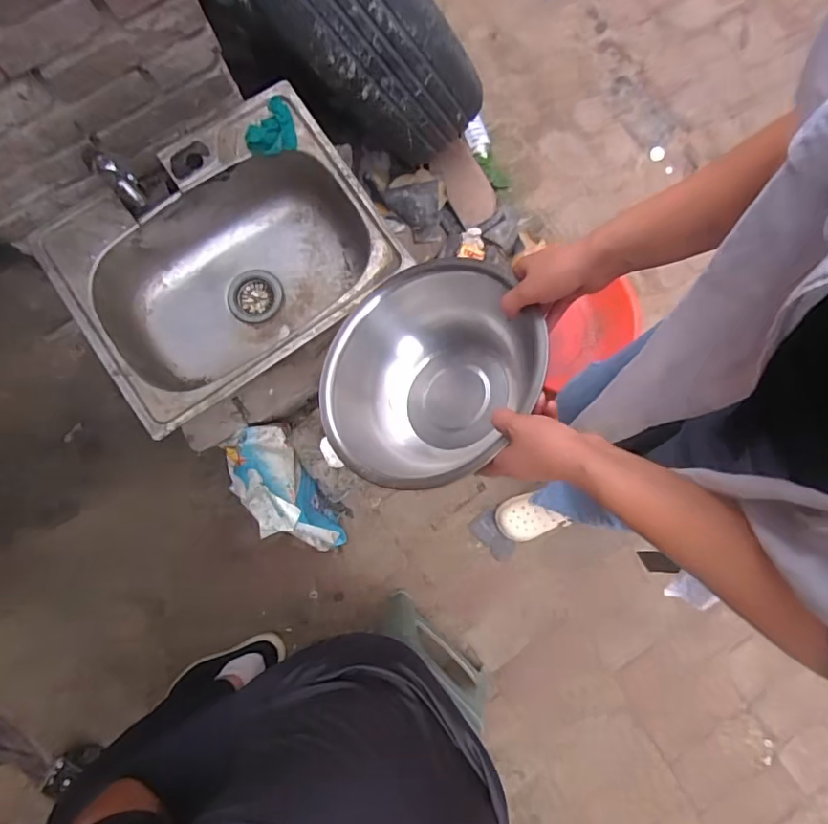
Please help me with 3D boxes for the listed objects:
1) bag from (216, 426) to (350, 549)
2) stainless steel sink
[{"bbox_3d":[-0.284,0.181,1.195,0.140,0.235,0.313,-35,83,-5],"label":"bag"},{"bbox_3d":[-0.331,-0.258,0.970,0.521,0.241,0.408,-34,78,-9],"label":"stainless steel sink"}]

